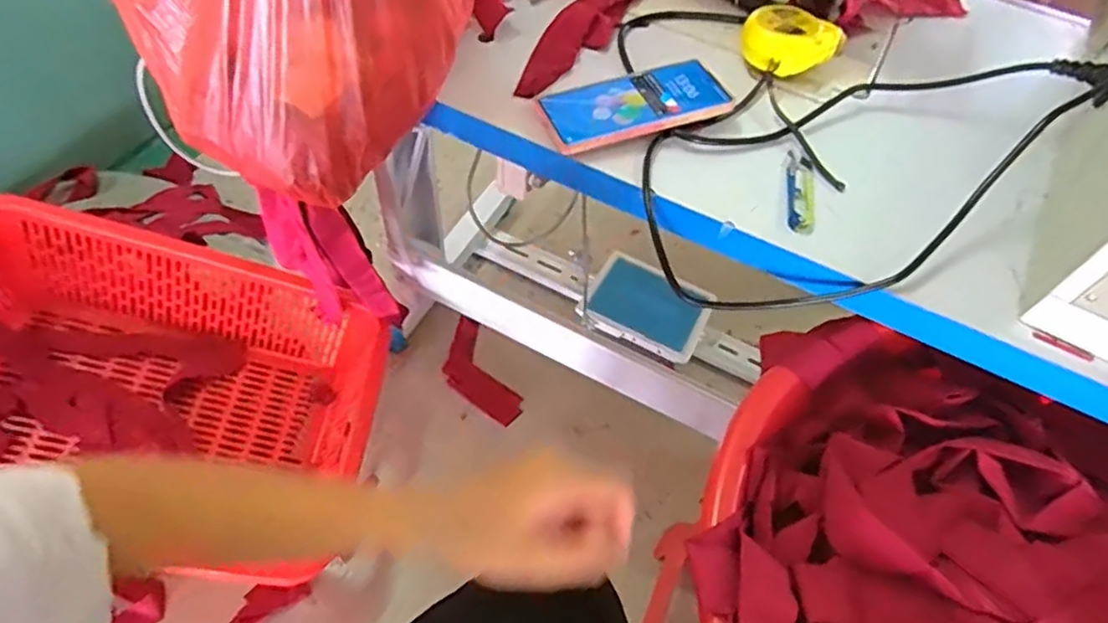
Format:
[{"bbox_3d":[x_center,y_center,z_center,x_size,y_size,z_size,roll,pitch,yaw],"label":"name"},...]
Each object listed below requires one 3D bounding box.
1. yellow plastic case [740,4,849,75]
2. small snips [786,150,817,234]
[{"bbox_3d":[0.229,-0.266,0.638,0.089,0.031,0.067,-24,62,-19],"label":"yellow plastic case"},{"bbox_3d":[0.212,-0.103,0.562,0.024,0.009,0.091,12,56,3],"label":"small snips"}]

